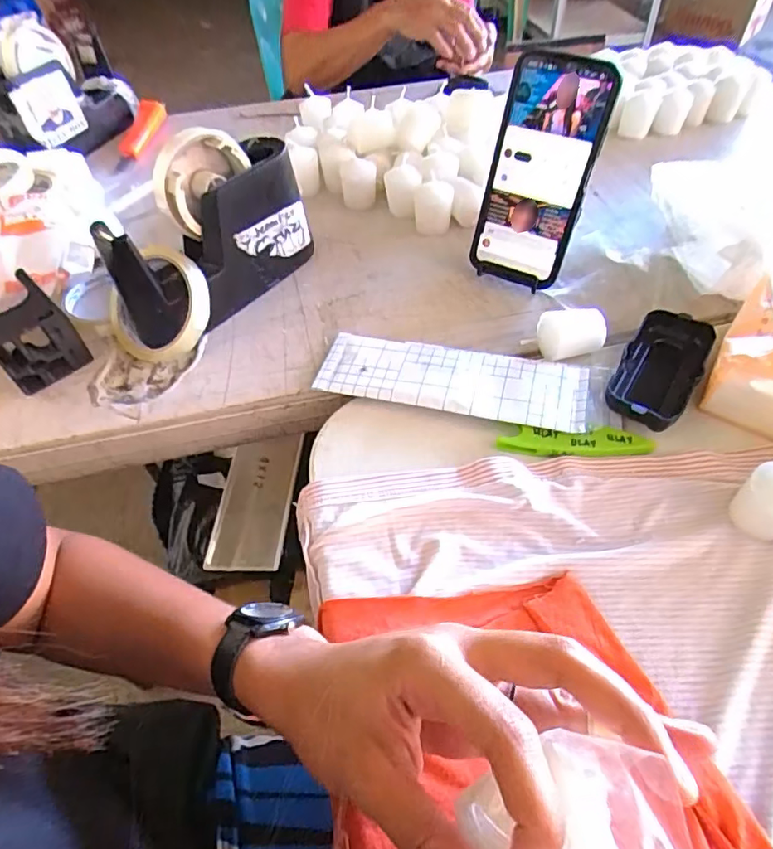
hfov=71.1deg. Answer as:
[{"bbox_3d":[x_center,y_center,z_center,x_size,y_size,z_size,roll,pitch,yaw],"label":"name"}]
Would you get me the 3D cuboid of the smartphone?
[{"bbox_3d":[0.121,-0.197,0.436,0.077,0.164,0.012,24,37,19],"label":"smartphone"}]

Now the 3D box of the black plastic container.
[{"bbox_3d":[0.202,-0.041,0.400,0.052,0.023,0.115,25,57,22],"label":"black plastic container"}]

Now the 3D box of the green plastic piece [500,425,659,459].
[{"bbox_3d":[0.131,0.013,0.375,0.103,0.004,0.021,1,75,6],"label":"green plastic piece"}]

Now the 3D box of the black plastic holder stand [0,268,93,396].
[{"bbox_3d":[-0.290,-0.074,0.435,0.078,0.057,0.058,36,61,27],"label":"black plastic holder stand"}]

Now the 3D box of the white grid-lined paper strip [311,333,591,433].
[{"bbox_3d":[0.048,-0.037,0.412,0.199,0.006,0.066,10,52,13],"label":"white grid-lined paper strip"}]

